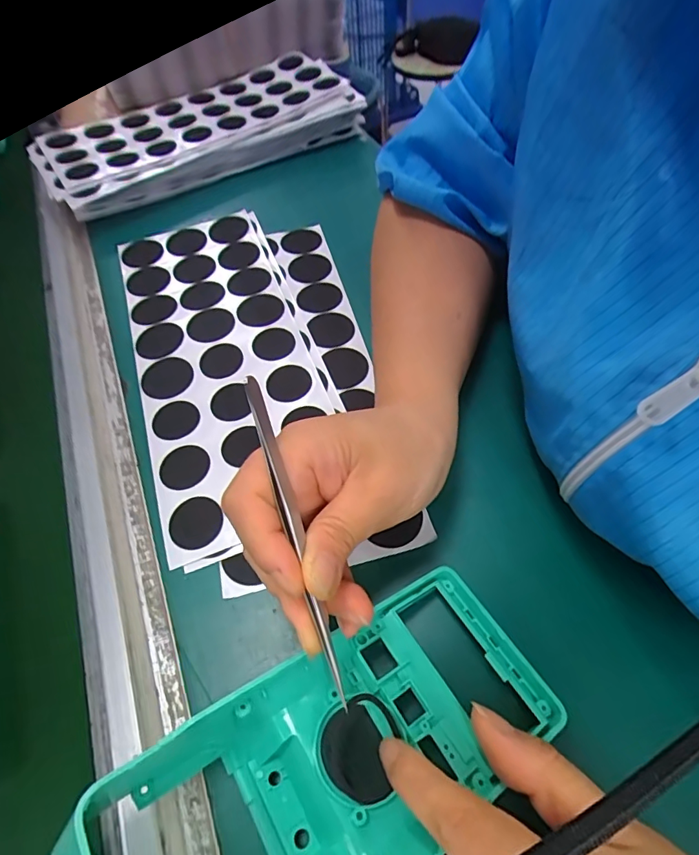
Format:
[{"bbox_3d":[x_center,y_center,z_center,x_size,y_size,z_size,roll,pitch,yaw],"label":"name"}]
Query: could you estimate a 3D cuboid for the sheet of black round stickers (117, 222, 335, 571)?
[{"bbox_3d":[-0.095,-0.061,0.340,0.114,0.009,0.302,-20,58,-8],"label":"sheet of black round stickers"}]

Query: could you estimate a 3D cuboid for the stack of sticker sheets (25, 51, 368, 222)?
[{"bbox_3d":[-0.152,-0.304,0.489,0.315,0.043,0.147,-27,59,-12],"label":"stack of sticker sheets"}]

